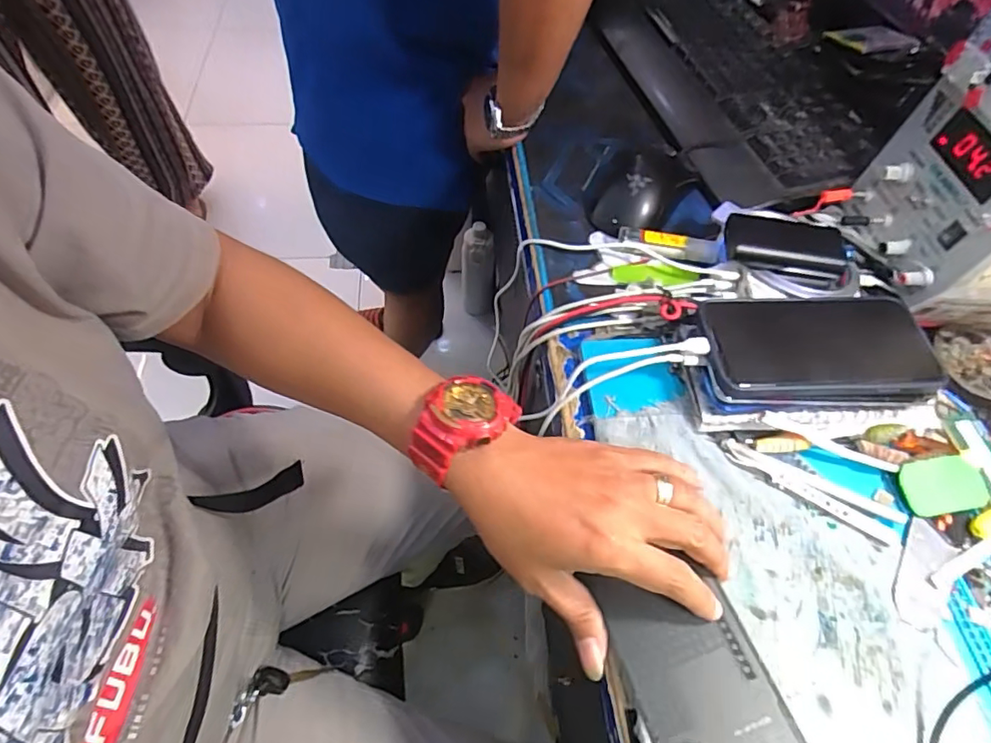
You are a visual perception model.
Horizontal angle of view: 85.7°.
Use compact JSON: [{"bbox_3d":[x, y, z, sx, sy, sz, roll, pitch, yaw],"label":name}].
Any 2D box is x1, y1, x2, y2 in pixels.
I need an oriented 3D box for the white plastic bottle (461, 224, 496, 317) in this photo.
[{"bbox_3d":[-0.043,-0.237,1.293,0.078,0.252,0.060,-1,30,-4],"label":"white plastic bottle"}]

